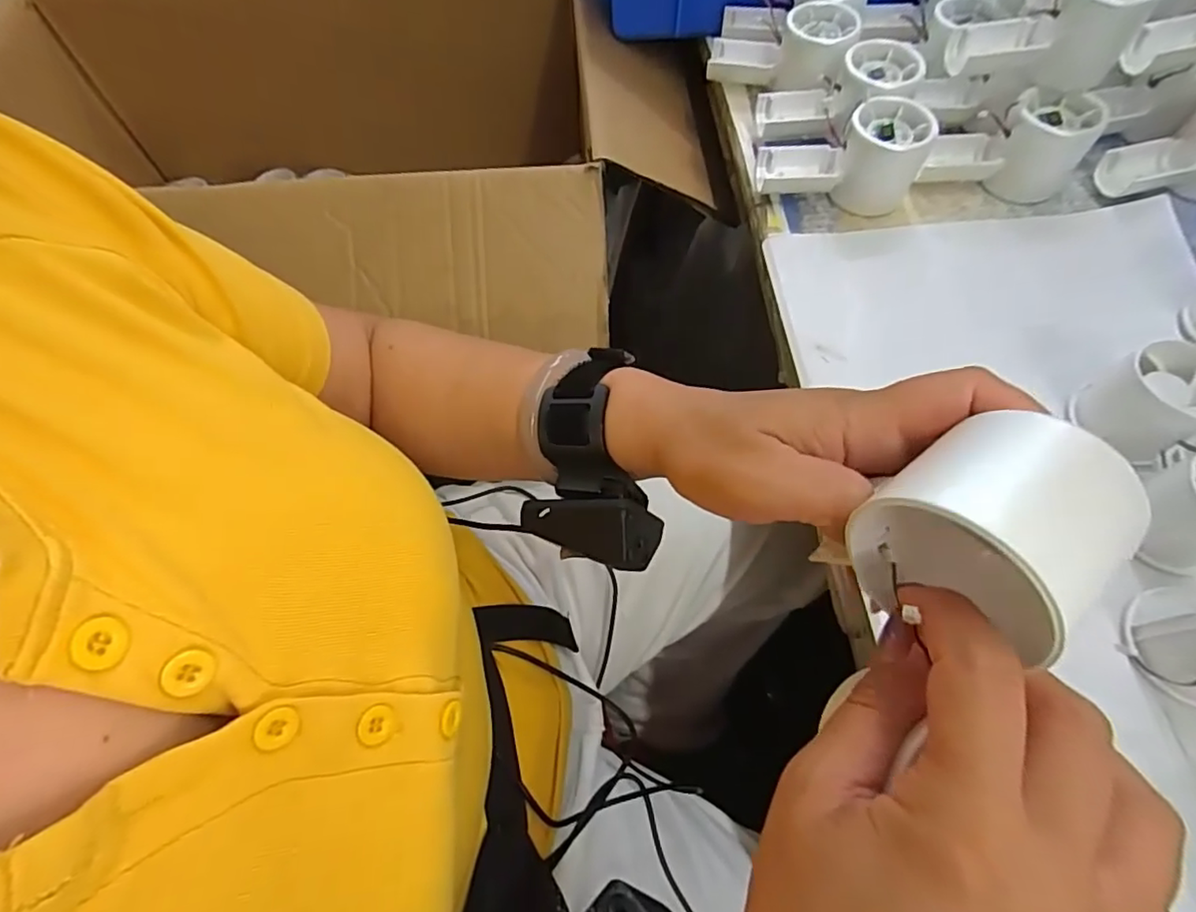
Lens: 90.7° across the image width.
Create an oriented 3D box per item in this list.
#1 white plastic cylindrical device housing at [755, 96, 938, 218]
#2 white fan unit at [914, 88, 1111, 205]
[{"bbox_3d":[0.179,-0.215,0.429,0.115,0.057,0.052,-10,64,-4],"label":"white plastic cylindrical device housing"},{"bbox_3d":[0.299,-0.232,0.433,0.101,0.055,0.048,10,64,6],"label":"white fan unit"}]

